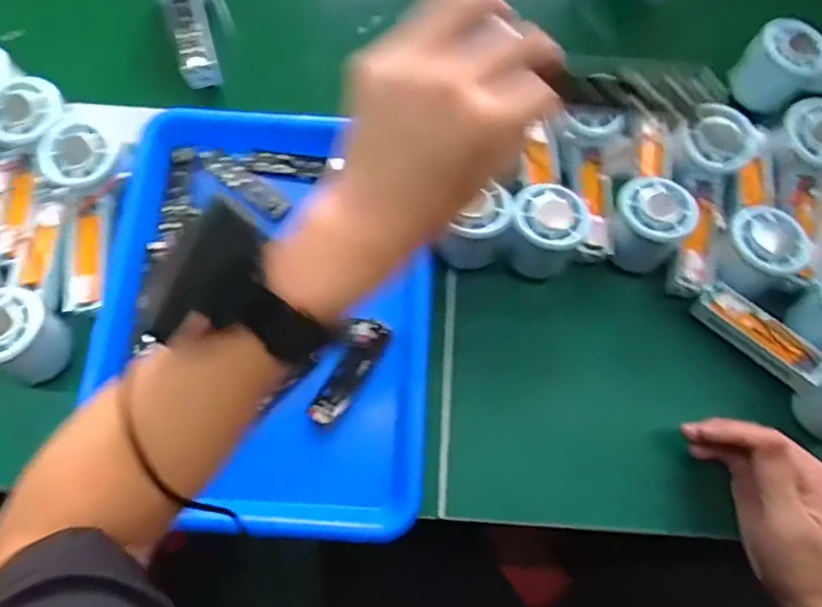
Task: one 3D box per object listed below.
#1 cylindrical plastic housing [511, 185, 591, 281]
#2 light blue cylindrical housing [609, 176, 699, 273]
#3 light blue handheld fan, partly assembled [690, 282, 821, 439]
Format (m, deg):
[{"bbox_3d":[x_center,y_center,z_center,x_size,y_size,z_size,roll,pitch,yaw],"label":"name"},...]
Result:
[{"bbox_3d":[0.106,-0.057,0.472,0.059,0.056,0.059,0,70,-1],"label":"cylindrical plastic housing"},{"bbox_3d":[0.189,-0.063,0.473,0.058,0.048,0.062,15,71,4],"label":"light blue cylindrical housing"},{"bbox_3d":[0.288,0.043,0.448,0.057,0.058,0.150,-41,62,-14],"label":"light blue handheld fan, partly assembled"}]

